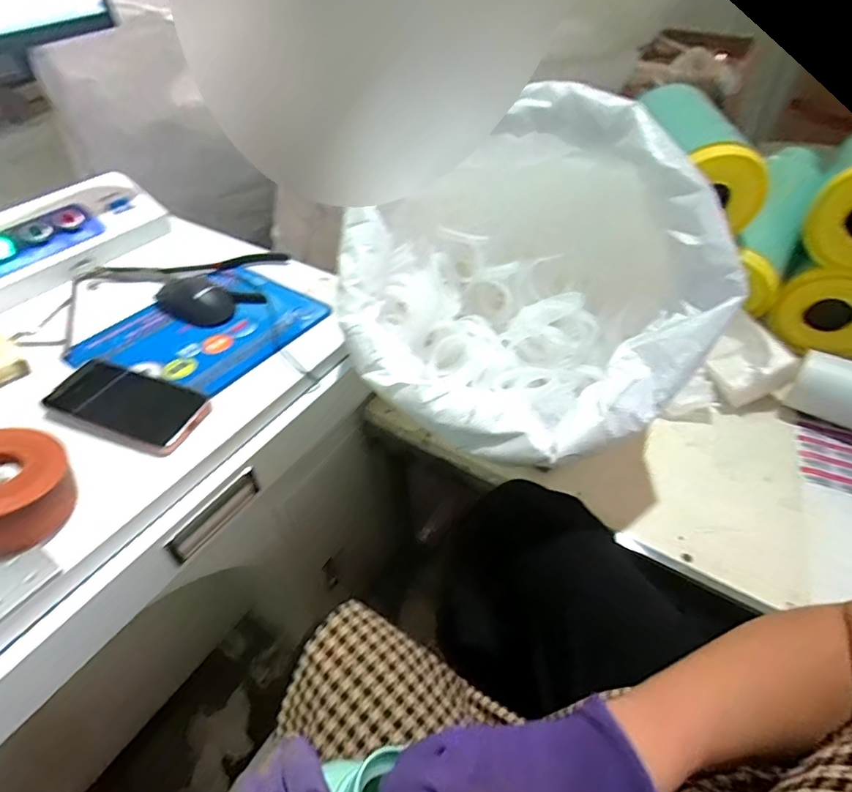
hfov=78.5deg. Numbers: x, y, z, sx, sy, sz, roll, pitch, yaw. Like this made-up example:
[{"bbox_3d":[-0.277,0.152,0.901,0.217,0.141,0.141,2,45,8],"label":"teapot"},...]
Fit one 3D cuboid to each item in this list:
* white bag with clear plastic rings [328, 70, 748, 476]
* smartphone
[{"bbox_3d":[0.097,-0.123,0.520,0.352,0.236,0.315,16,47,16],"label":"white bag with clear plastic rings"},{"bbox_3d":[-0.316,0.010,0.547,0.162,0.016,0.079,18,54,15],"label":"smartphone"}]

